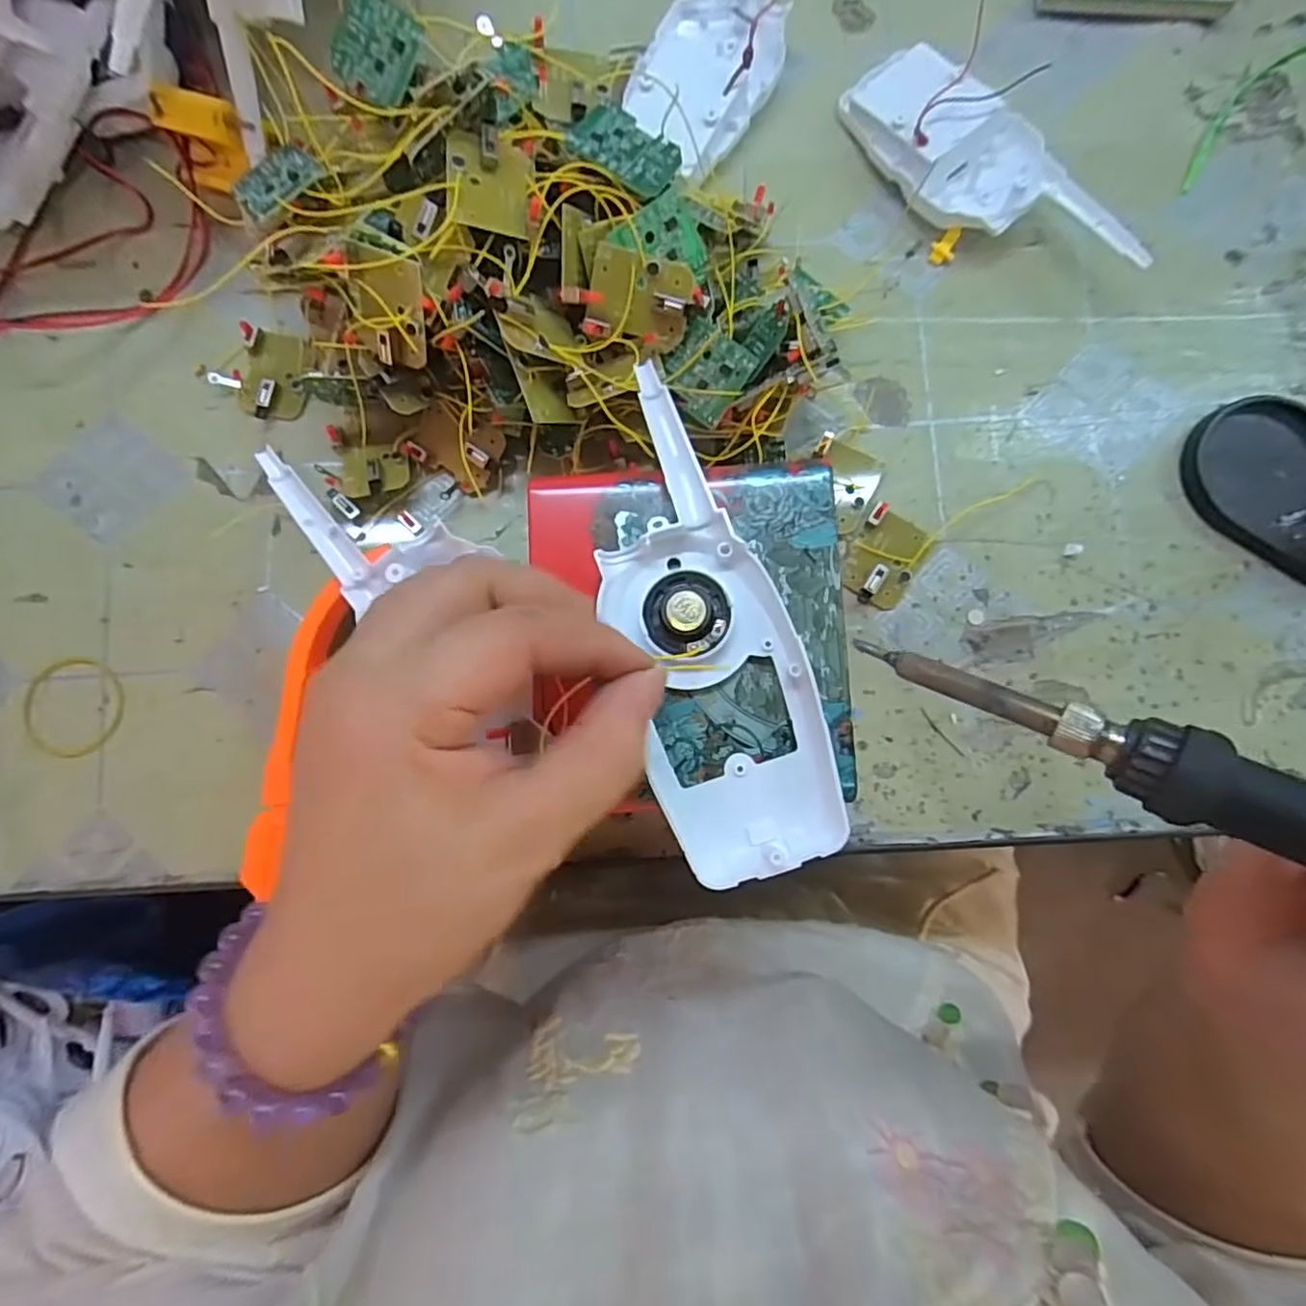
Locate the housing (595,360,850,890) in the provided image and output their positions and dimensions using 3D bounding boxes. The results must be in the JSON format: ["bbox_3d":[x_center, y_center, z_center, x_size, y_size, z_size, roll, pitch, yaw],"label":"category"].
[{"bbox_3d":[0.015,-0.011,0.211,0.055,0.015,0.161,-15,82,0],"label":"housing"}]

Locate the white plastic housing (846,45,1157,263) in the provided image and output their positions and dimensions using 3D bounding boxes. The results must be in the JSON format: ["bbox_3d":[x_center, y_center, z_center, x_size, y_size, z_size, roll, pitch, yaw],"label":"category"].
[{"bbox_3d":[0.161,-0.233,0.317,0.063,0.027,0.152,-32,84,-2],"label":"white plastic housing"}]

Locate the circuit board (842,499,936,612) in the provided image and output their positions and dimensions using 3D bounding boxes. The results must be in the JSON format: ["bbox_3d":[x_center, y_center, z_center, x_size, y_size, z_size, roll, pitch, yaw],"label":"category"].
[{"bbox_3d":[0.108,-0.046,0.311,0.036,0.007,0.044,31,85,4],"label":"circuit board"}]

